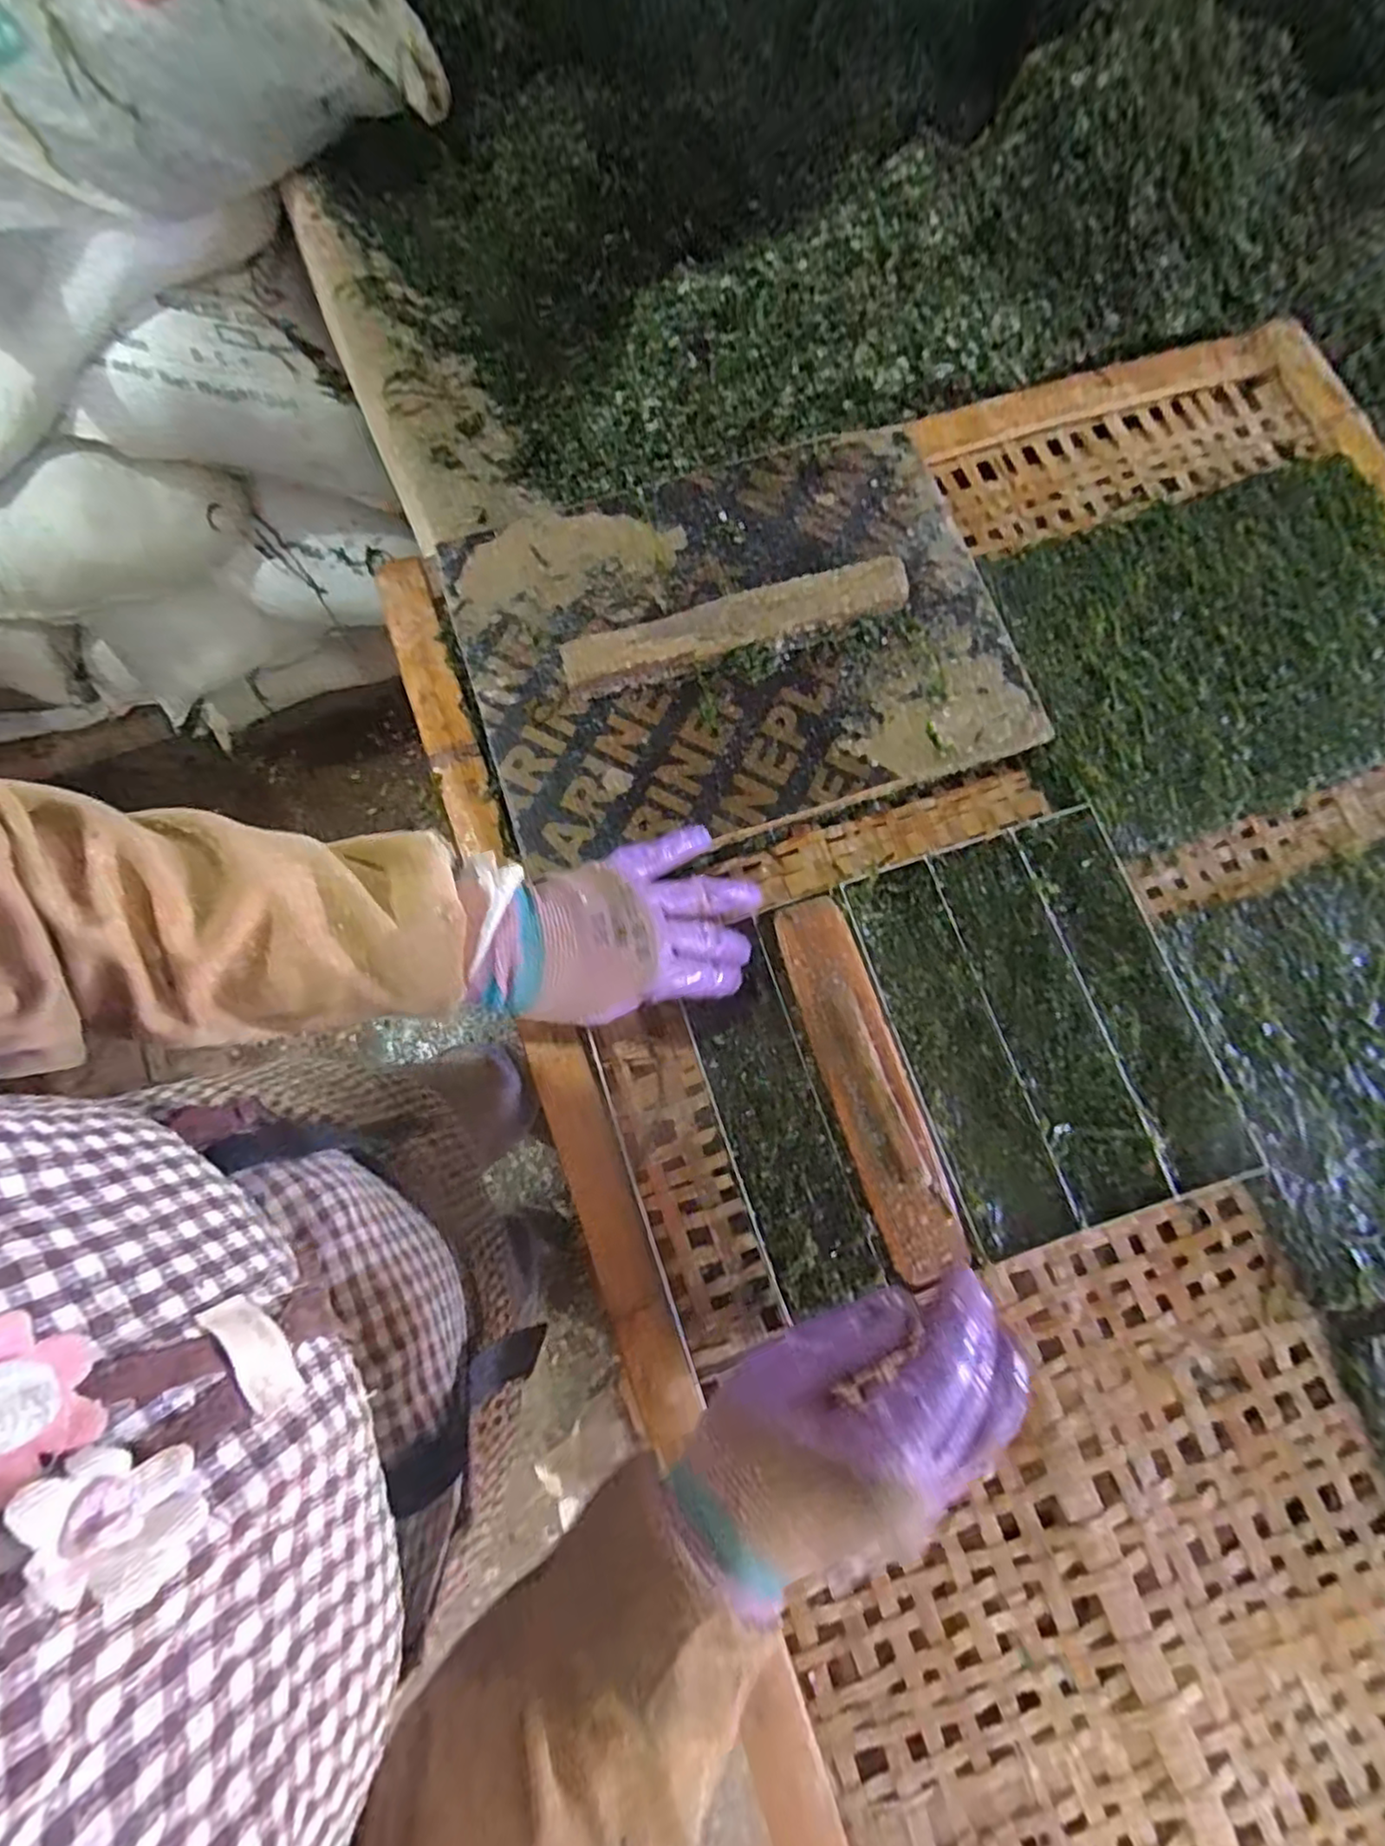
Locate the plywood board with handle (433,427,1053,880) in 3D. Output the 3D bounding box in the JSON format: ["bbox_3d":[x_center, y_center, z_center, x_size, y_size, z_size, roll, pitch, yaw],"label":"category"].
[{"bbox_3d":[0.028,-0.200,0.472,0.365,0.040,0.277,-17,77,-6],"label":"plywood board with handle"}]

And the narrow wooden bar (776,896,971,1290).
[{"bbox_3d":[0.106,0.092,0.411,0.049,0.032,0.226,-18,78,-5],"label":"narrow wooden bar"}]

